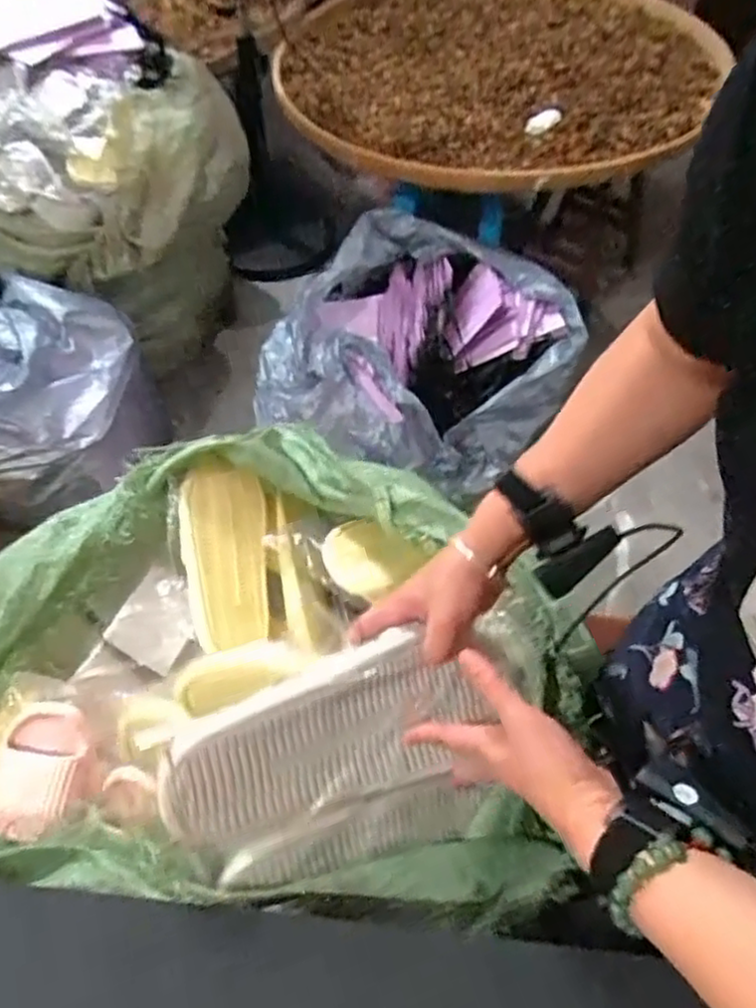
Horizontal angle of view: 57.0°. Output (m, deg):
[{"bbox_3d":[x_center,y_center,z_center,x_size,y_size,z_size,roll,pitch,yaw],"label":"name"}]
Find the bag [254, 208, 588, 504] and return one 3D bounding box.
[{"bbox_3d":[0.106,-0.345,1.614,0.594,0.309,0.674,30,59,19],"label":"bag"}]

